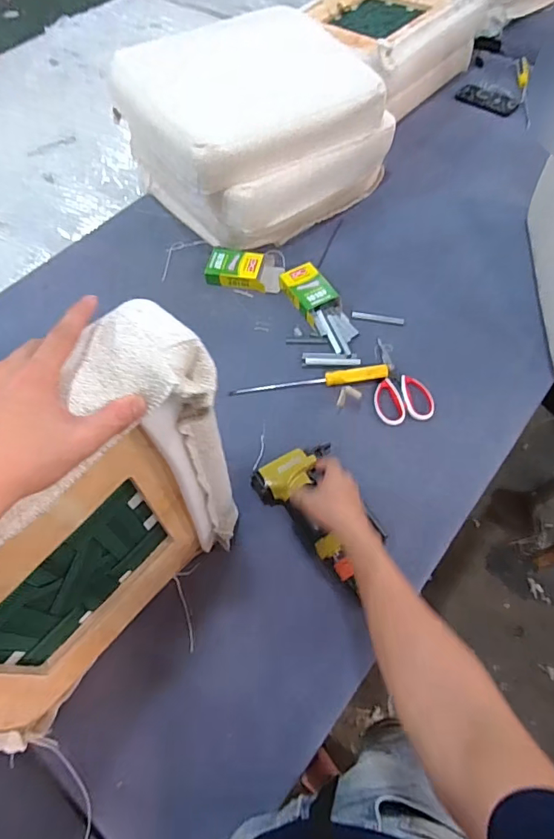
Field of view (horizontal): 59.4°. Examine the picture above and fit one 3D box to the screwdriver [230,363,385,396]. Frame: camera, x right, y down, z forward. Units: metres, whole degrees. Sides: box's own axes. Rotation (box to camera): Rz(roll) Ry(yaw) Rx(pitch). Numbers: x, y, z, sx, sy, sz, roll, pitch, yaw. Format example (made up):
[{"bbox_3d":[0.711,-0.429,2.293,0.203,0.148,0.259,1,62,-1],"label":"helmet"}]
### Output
[{"bbox_3d":[0.061,-0.068,0.877,0.284,0.021,0.030,-7,60,-3],"label":"screwdriver"}]

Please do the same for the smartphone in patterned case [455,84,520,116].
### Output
[{"bbox_3d":[0.576,-0.872,1.327,0.162,0.014,0.098,31,65,18],"label":"smartphone in patterned case"}]

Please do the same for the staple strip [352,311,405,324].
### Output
[{"bbox_3d":[0.196,-0.198,0.948,0.101,0.005,0.015,8,60,6],"label":"staple strip"}]

